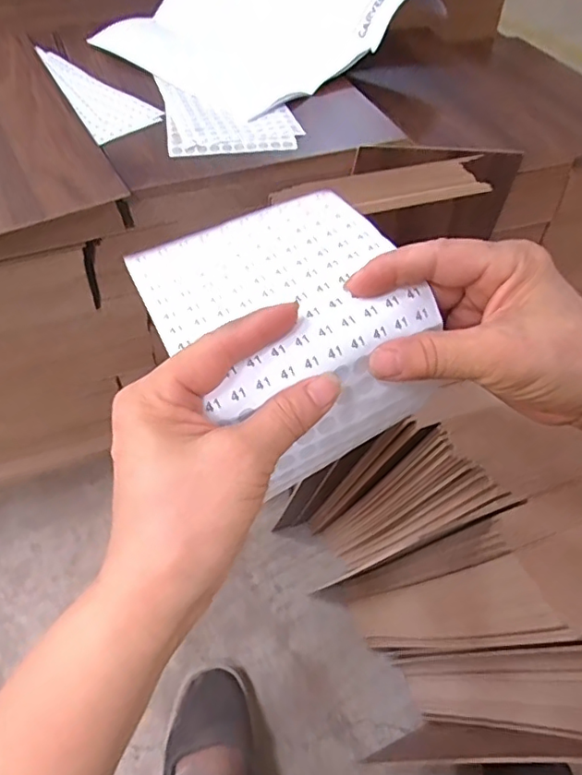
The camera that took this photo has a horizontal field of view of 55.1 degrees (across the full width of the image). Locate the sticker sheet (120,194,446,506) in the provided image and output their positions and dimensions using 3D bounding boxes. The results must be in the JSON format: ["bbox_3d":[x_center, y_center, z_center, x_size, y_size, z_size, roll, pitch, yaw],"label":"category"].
[{"bbox_3d":[-0.006,-0.034,0.294,0.120,0.066,0.130,-22,54,-20],"label":"sticker sheet"}]

